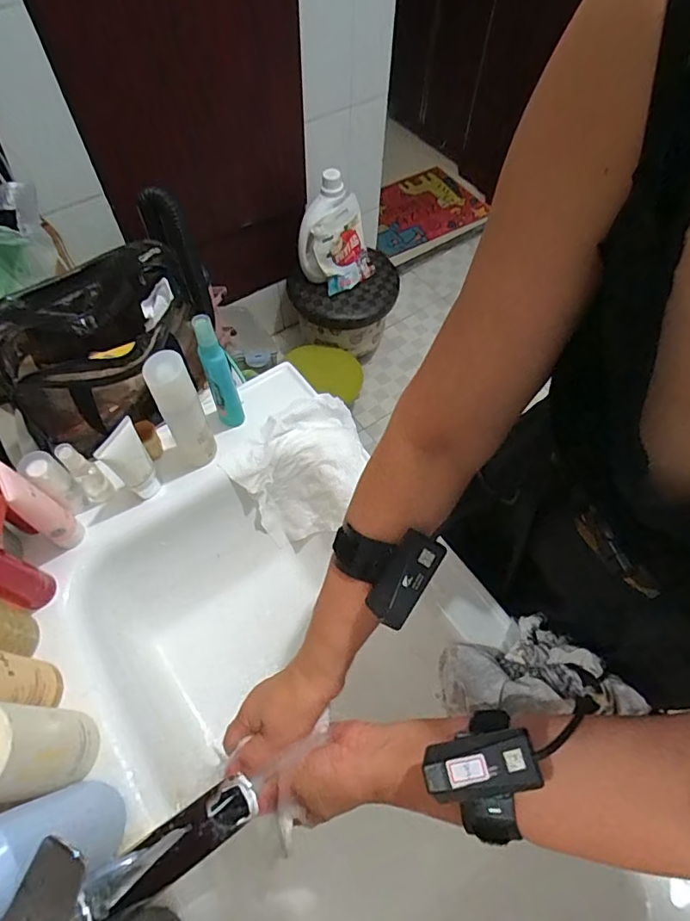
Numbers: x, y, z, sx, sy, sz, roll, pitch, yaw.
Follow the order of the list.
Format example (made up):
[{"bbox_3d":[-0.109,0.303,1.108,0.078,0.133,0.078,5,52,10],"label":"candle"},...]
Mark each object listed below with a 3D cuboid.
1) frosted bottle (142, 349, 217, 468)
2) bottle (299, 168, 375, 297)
[{"bbox_3d":[-0.180,-0.051,0.556,0.041,0.163,0.040,-22,63,-13],"label":"frosted bottle"},{"bbox_3d":[-0.021,-0.582,1.298,0.191,0.285,0.083,-27,64,-16],"label":"bottle"}]

